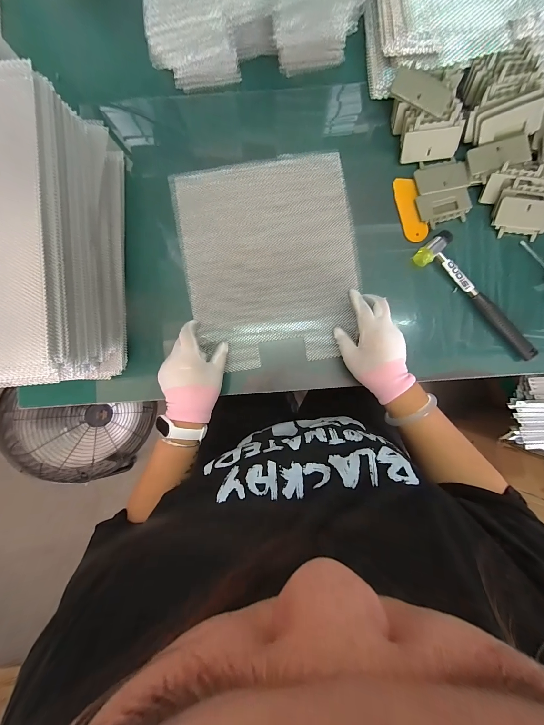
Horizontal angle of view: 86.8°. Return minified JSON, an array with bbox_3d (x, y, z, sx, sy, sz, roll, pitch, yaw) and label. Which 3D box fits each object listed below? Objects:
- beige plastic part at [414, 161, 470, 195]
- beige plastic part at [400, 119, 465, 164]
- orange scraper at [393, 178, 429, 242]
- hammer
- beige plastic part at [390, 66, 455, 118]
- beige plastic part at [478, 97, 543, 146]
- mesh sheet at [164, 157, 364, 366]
[{"bbox_3d":[0.274,-0.298,0.465,0.080,0.007,0.043,-9,88,1],"label":"beige plastic part"},{"bbox_3d":[0.256,-0.349,0.458,0.094,0.009,0.046,-9,128,-3],"label":"beige plastic part"},{"bbox_3d":[0.228,-0.253,0.476,0.037,0.007,0.105,-17,91,9],"label":"orange scraper"},{"bbox_3d":[0.330,-0.103,0.454,0.056,0.022,0.240,-44,88,0],"label":"hammer"},{"bbox_3d":[0.227,-0.406,0.432,0.092,0.010,0.050,21,90,-2],"label":"beige plastic part"},{"bbox_3d":[0.363,-0.363,0.437,0.081,0.005,0.039,-7,132,14],"label":"beige plastic part"},{"bbox_3d":[0.008,-0.164,0.457,0.279,0.048,0.323,-9,88,1],"label":"mesh sheet"}]

